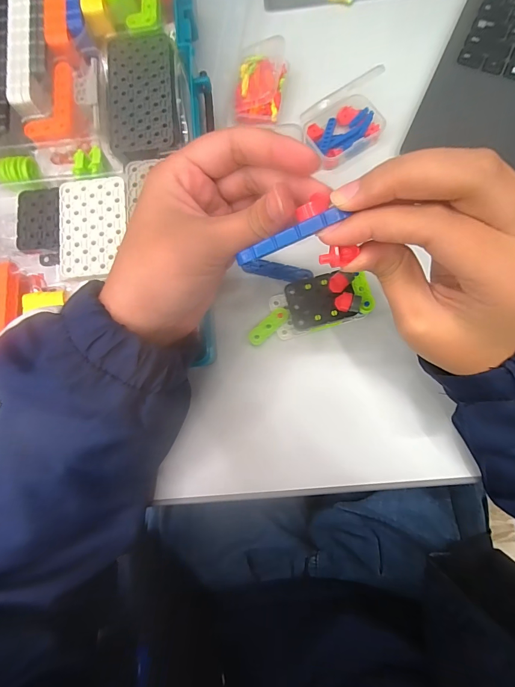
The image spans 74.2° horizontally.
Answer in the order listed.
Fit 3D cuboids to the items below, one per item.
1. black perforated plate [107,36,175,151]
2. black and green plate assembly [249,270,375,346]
[{"bbox_3d":[-0.092,-0.200,0.267,0.051,0.004,0.101,-5,79,2],"label":"black perforated plate"},{"bbox_3d":[0.039,-0.028,0.264,0.093,0.017,0.041,-19,80,19],"label":"black and green plate assembly"}]

